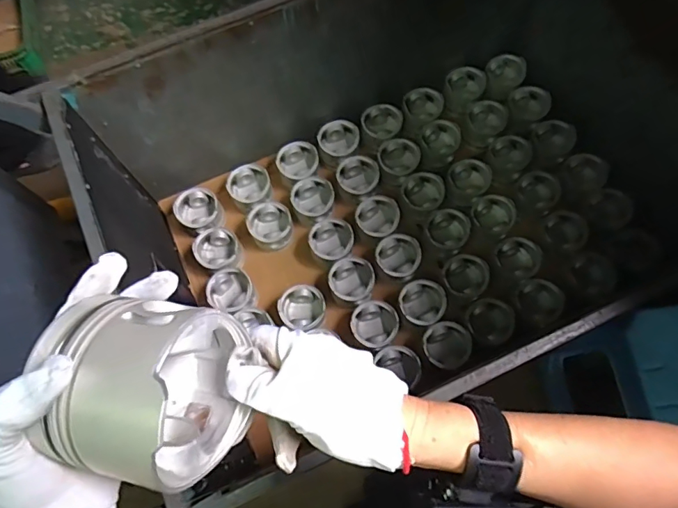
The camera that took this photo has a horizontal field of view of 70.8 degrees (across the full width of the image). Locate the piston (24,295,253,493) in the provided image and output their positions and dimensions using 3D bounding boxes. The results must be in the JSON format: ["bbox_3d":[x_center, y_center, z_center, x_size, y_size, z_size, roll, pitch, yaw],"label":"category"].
[{"bbox_3d":[-0.111,0.082,0.295,0.091,0.095,0.096,11,71,6],"label":"piston"}]

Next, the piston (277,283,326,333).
[{"bbox_3d":[-0.083,0.123,1.096,0.101,0.064,0.100,-7,70,0],"label":"piston"}]

